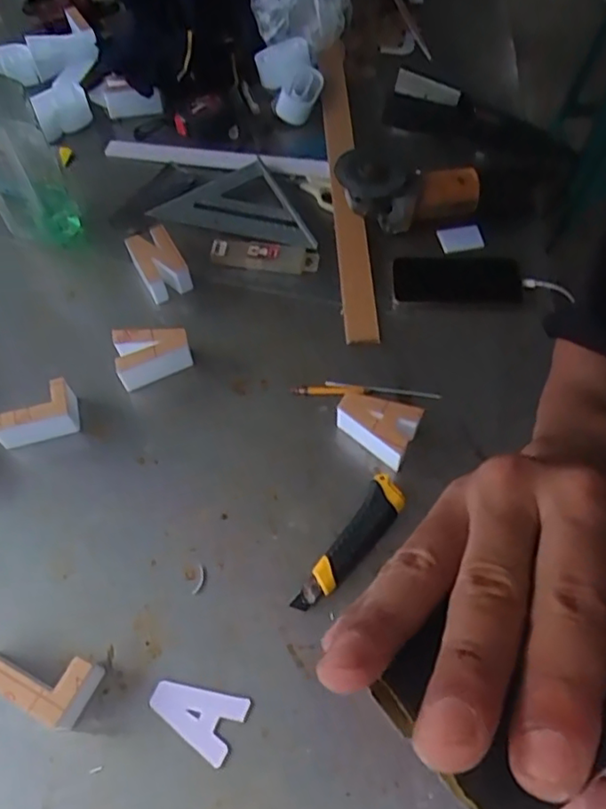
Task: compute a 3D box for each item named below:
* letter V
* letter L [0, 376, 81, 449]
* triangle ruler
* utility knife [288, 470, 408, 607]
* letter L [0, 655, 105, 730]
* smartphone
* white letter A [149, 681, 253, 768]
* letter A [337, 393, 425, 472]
[{"bbox_3d":[-0.176,-0.060,0.717,0.086,0.048,0.060,-22,60,-10],"label":"letter V"},{"bbox_3d":[-0.296,0.012,0.682,0.090,0.053,0.051,-16,60,-6],"label":"letter L"},{"bbox_3d":[-0.098,-0.244,0.818,0.162,0.021,0.186,-28,62,-4],"label":"triangle ruler"},{"bbox_3d":[0.049,0.140,0.607,0.038,0.019,0.155,30,65,19],"label":"utility knife"},{"bbox_3d":[-0.242,0.237,0.548,0.111,0.046,0.057,21,63,15],"label":"letter L"},{"bbox_3d":[0.194,-0.159,0.776,0.156,0.012,0.078,0,59,3],"label":"smartphone"},{"bbox_3d":[-0.095,0.271,0.546,0.082,0.004,0.053,23,63,16],"label":"white letter A"},{"bbox_3d":[0.085,0.021,0.666,0.089,0.048,0.059,38,68,22],"label":"letter A"}]

